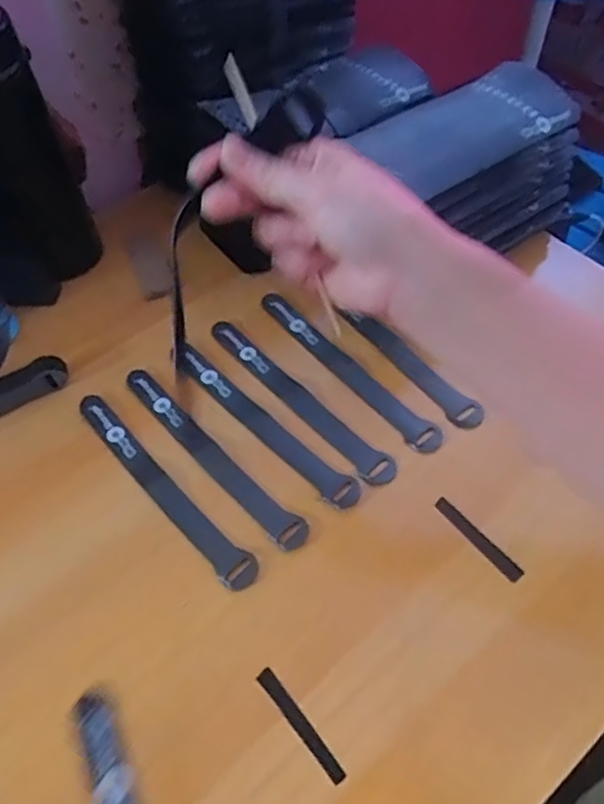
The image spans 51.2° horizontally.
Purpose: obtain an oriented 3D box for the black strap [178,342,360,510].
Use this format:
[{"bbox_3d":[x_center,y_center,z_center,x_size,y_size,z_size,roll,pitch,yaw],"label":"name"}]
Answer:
[{"bbox_3d":[-0.031,0.013,0.473,0.023,0.005,0.188,-39,63,-21],"label":"black strap"}]

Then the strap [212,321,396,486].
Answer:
[{"bbox_3d":[-0.004,-0.006,0.487,0.023,0.005,0.197,-36,62,-20],"label":"strap"}]

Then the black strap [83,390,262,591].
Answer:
[{"bbox_3d":[-0.101,0.058,0.448,0.023,0.004,0.196,-39,63,-21],"label":"black strap"}]

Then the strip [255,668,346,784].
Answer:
[{"bbox_3d":[-0.001,0.183,0.359,0.010,0.004,0.071,-36,62,-20],"label":"strip"}]

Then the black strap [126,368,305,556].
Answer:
[{"bbox_3d":[-0.068,0.036,0.460,0.022,0.004,0.194,-39,63,-21],"label":"black strap"}]

